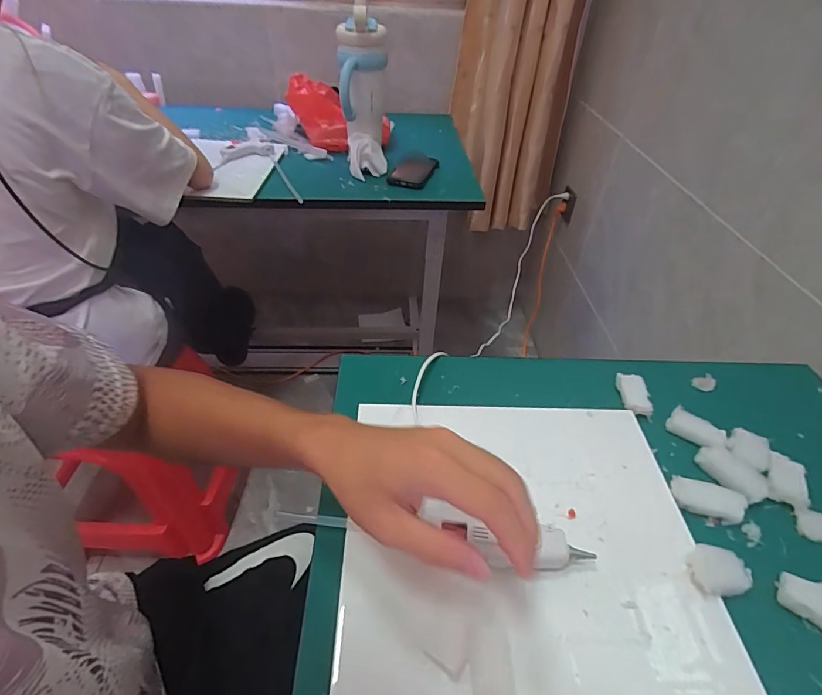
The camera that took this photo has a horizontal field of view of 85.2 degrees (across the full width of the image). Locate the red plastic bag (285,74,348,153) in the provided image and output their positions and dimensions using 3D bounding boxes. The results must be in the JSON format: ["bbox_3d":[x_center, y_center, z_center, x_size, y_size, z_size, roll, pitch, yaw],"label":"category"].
[{"bbox_3d":[-0.216,-0.546,1.051,0.179,0.137,0.071,31,49,27],"label":"red plastic bag"}]

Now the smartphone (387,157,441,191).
[{"bbox_3d":[0.006,-0.388,0.987,0.087,0.015,0.179,12,43,9],"label":"smartphone"}]

